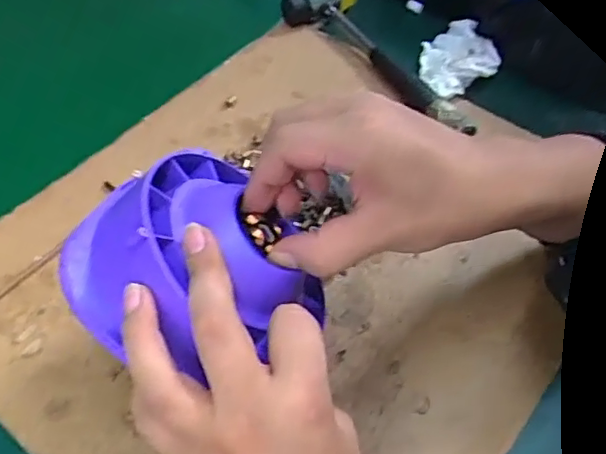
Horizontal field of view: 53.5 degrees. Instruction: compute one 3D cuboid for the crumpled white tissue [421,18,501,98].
[{"bbox_3d":[0.143,-0.160,0.566,0.076,0.025,0.060,-29,59,-22],"label":"crumpled white tissue"}]

